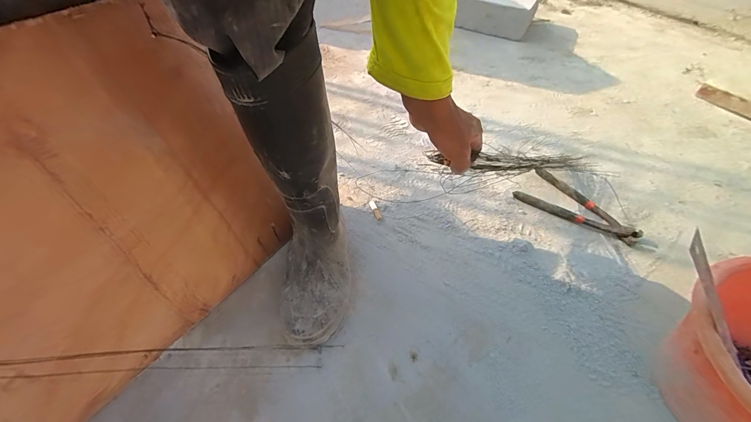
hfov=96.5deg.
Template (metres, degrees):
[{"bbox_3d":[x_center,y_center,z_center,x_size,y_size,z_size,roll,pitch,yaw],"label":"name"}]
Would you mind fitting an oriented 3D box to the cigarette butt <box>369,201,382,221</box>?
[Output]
[{"bbox_3d":[0.000,-0.002,0.631,0.012,0.006,0.049,-15,52,-14],"label":"cigarette butt"}]

